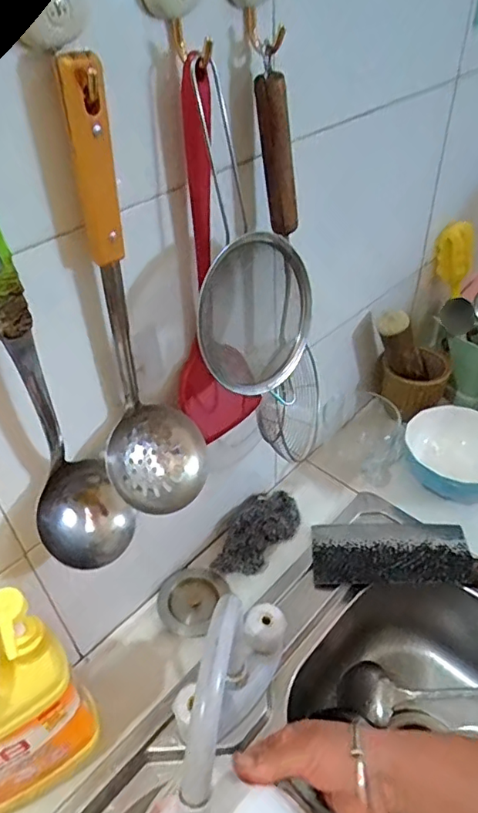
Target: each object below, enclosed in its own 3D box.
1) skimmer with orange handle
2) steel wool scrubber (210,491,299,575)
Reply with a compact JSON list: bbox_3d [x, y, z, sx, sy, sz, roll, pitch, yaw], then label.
[{"bbox_3d":[-0.076,-0.052,0.407,0.080,0.346,0.079,-6,41,-4],"label":"skimmer with orange handle"},{"bbox_3d":[0.026,0.158,0.700,0.066,0.035,0.142,27,48,30],"label":"steel wool scrubber"}]

